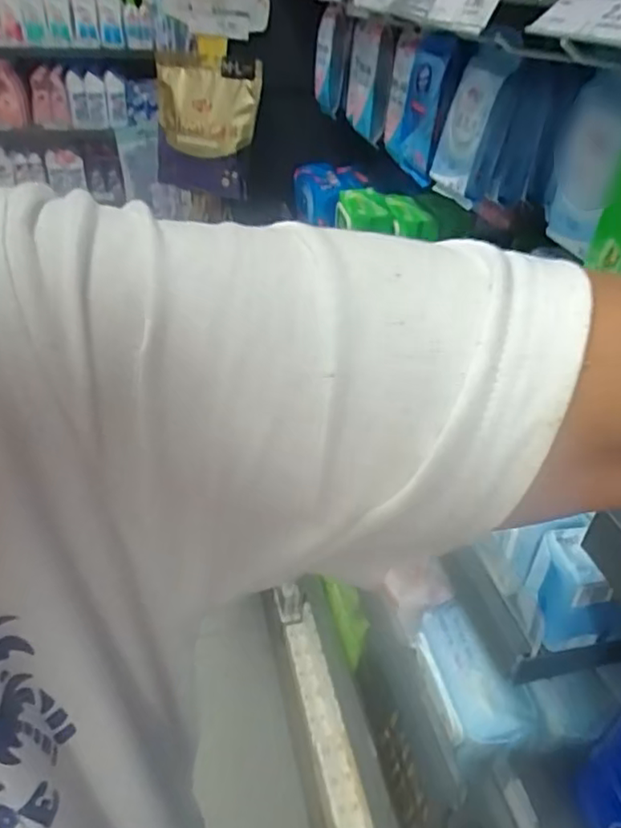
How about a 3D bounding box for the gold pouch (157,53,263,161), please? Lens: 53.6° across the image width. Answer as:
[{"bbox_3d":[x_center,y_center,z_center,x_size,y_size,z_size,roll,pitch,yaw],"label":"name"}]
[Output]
[{"bbox_3d":[-0.185,-0.521,1.051,0.223,0.148,0.031,21,28,28],"label":"gold pouch"}]

